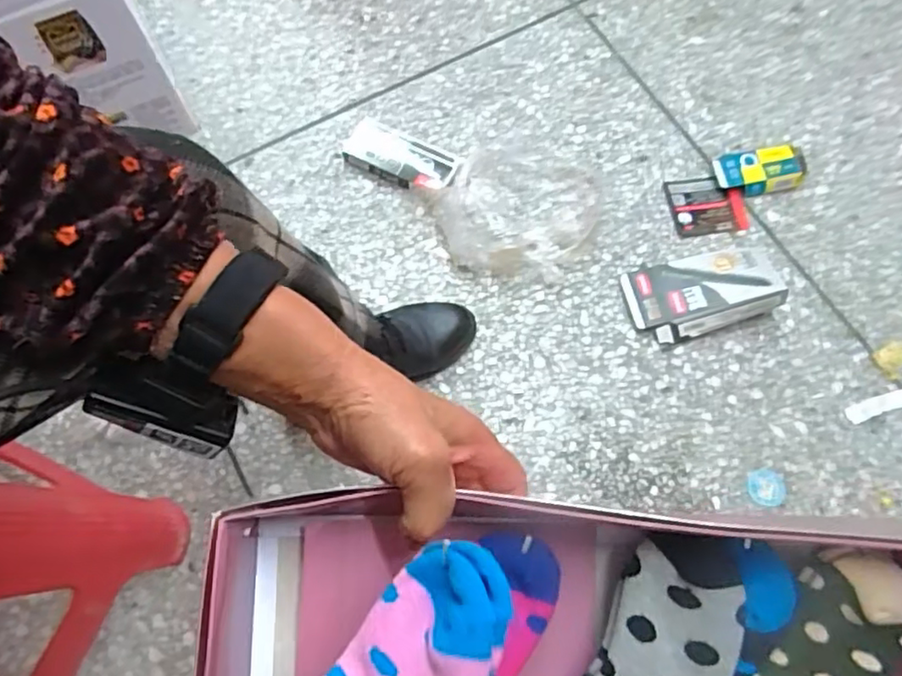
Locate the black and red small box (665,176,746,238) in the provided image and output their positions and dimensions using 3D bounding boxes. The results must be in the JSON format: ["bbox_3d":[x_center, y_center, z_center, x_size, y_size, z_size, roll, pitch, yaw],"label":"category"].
[{"bbox_3d":[0.371,-0.191,0.897,0.102,0.010,0.090,-6,71,-3],"label":"black and red small box"}]

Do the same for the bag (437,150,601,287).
[{"bbox_3d":[0.097,-0.183,0.879,0.215,0.030,0.201,8,71,2],"label":"bag"}]

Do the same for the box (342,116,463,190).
[{"bbox_3d":[-0.074,-0.266,0.910,0.172,0.023,0.087,25,73,8],"label":"box"}]

